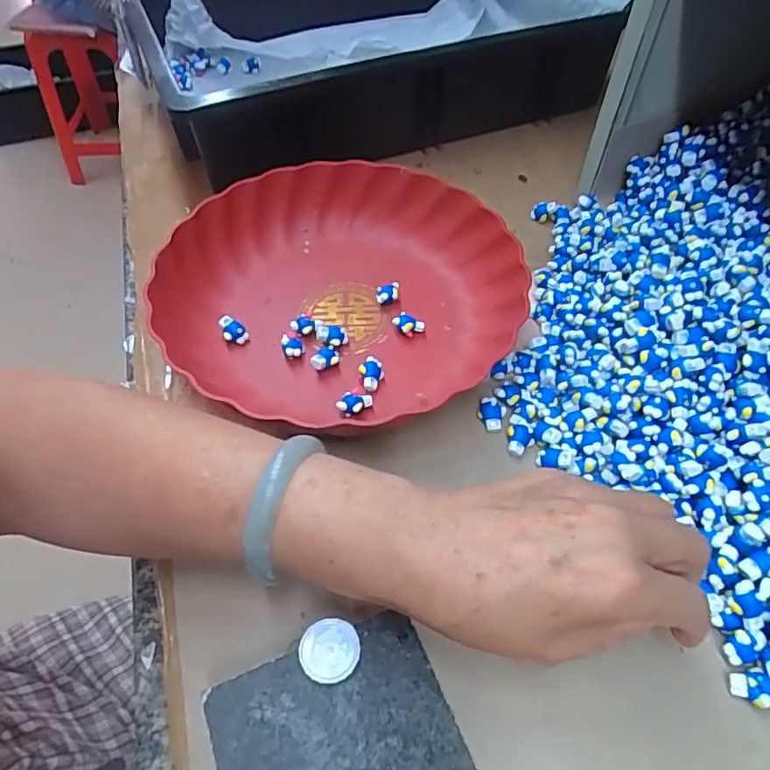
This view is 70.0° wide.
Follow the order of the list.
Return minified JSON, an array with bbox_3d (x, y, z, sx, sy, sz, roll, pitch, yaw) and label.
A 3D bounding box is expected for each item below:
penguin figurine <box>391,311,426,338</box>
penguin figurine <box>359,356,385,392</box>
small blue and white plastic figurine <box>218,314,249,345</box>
[{"bbox_3d":[0.016,-0.042,0.387,0.021,0.016,0.012,23,57,16],"label":"penguin figurine"},{"bbox_3d":[-0.009,-0.006,0.362,0.016,0.013,0.022,-6,54,-4],"label":"penguin figurine"},{"bbox_3d":[-0.107,-0.038,0.381,0.021,0.013,0.013,37,62,24],"label":"small blue and white plastic figurine"}]

